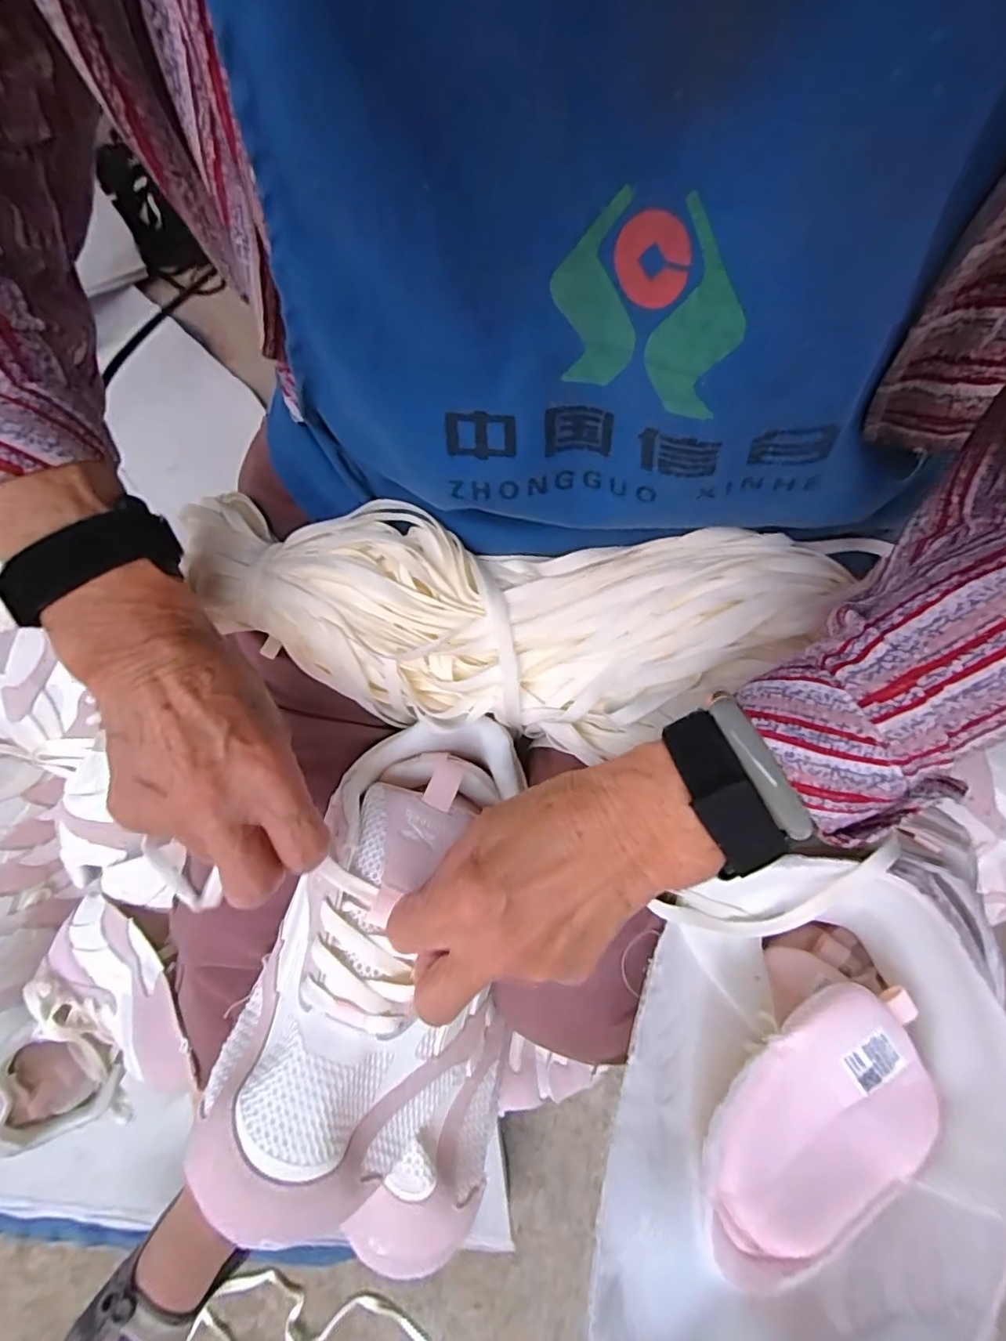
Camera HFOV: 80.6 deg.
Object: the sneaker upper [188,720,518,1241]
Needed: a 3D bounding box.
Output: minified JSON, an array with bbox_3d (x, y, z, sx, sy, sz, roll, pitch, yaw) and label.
[{"bbox_3d":[-0.060,0.138,0.299,0.110,0.058,0.245,17,64,5],"label":"sneaker upper"}]

